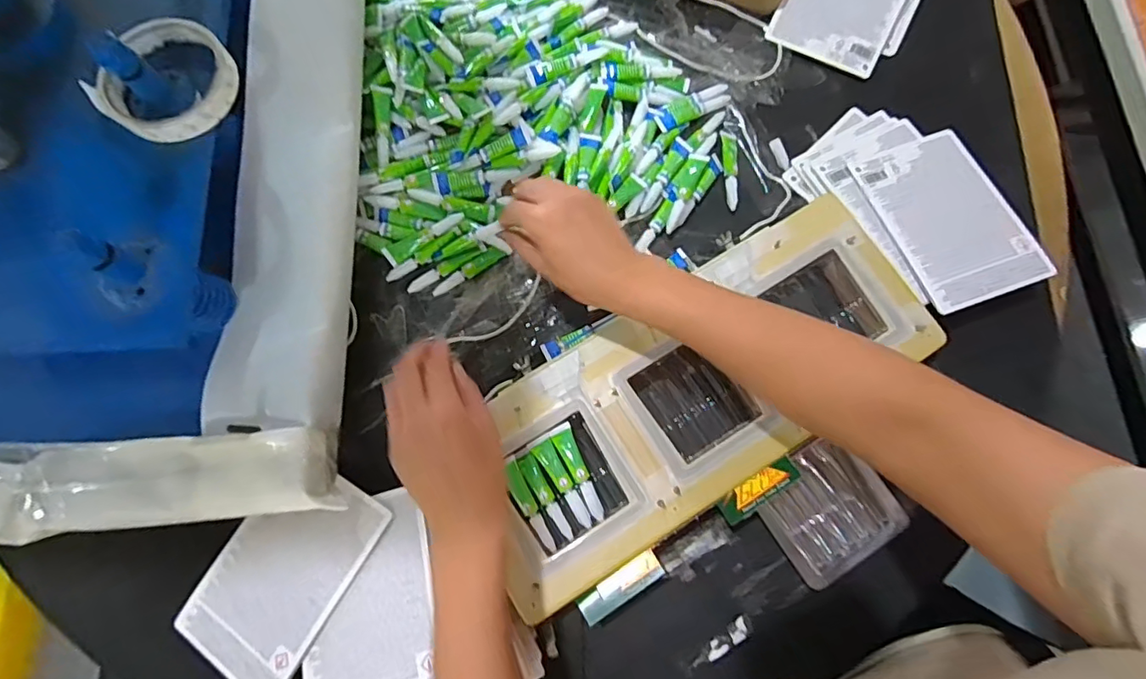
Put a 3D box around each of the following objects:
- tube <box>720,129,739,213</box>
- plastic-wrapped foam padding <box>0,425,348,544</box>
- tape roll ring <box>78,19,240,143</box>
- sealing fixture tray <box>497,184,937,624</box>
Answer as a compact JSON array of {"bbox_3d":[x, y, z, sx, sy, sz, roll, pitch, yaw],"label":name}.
[{"bbox_3d":[0.157,-0.170,0.535,0.016,0.008,0.085,-2,79,1],"label":"tube"},{"bbox_3d":[-0.386,0.112,0.404,0.402,0.049,0.074,-2,76,0],"label":"plastic-wrapped foam padding"},{"bbox_3d":[-0.286,-0.184,0.382,0.086,0.016,0.089,0,76,0],"label":"tape roll ring"},{"bbox_3d":[0.104,0.045,0.469,0.424,0.037,0.173,-31,80,-5],"label":"sealing fixture tray"}]

